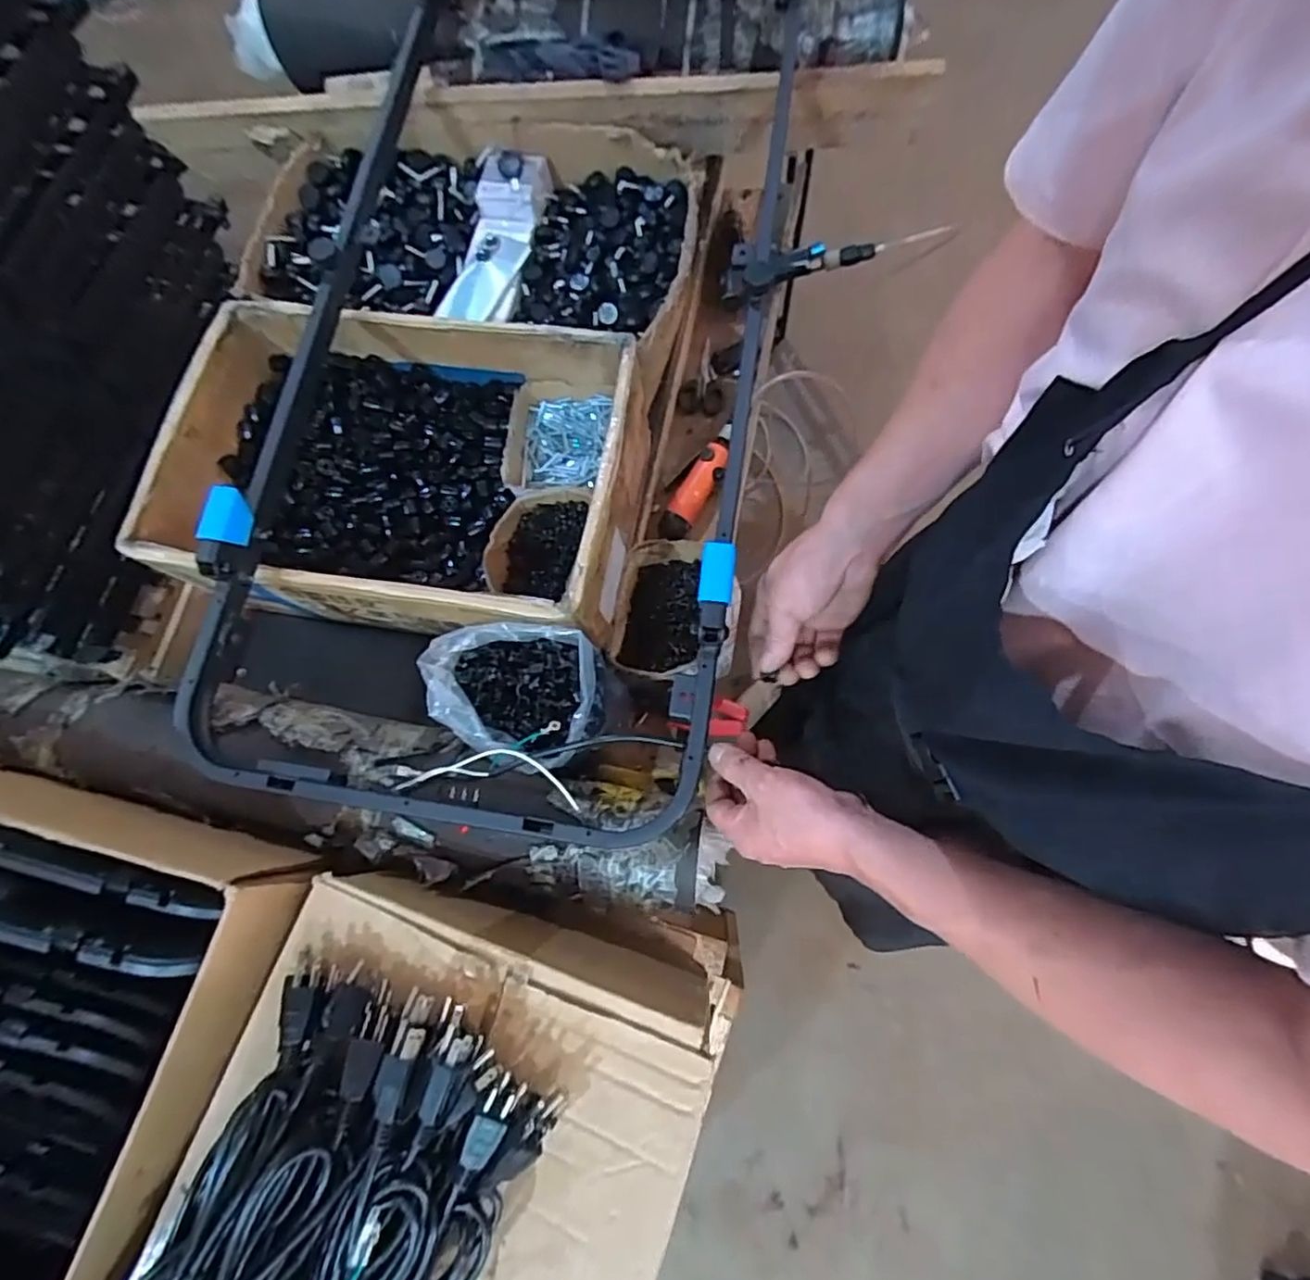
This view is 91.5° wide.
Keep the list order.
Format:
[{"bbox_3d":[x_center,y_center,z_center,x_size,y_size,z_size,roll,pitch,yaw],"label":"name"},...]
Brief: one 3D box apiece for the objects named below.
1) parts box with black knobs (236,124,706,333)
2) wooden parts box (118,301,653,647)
[{"bbox_3d":[-0.255,-0.570,0.892,0.610,0.127,0.289,9,76,7],"label":"parts box with black knobs"},{"bbox_3d":[-0.297,-0.201,0.774,0.542,0.165,0.361,10,76,8],"label":"wooden parts box"}]

